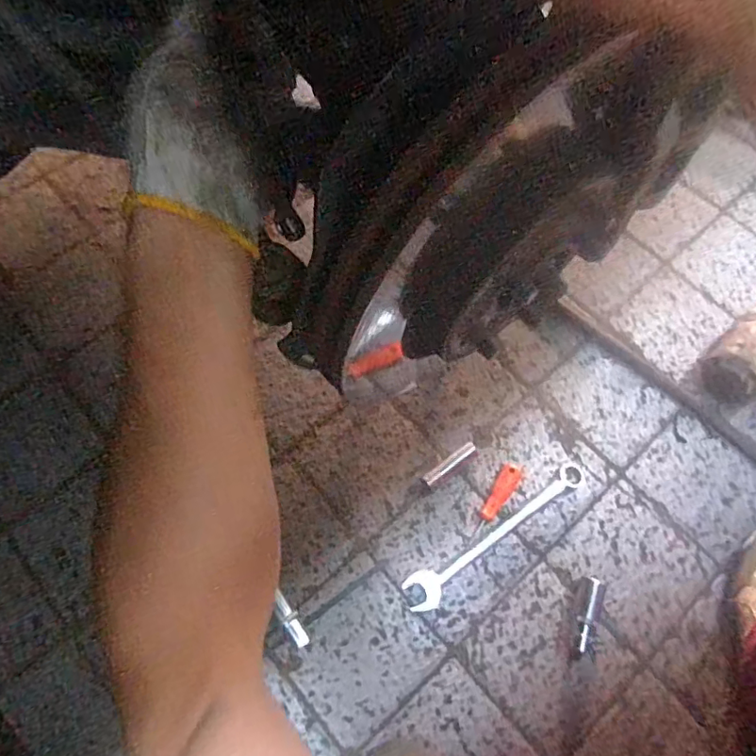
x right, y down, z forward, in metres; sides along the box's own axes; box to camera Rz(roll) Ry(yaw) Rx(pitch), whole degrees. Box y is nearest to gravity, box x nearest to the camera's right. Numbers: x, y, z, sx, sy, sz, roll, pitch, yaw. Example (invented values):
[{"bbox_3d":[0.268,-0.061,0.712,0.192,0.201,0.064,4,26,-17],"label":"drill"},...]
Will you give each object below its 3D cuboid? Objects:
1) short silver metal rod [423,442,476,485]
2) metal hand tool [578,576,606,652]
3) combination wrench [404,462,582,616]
[{"bbox_3d":[0.091,0.109,0.705,0.079,0.015,0.015,-35,71,-15],"label":"short silver metal rod"},{"bbox_3d":[0.242,0.268,0.630,0.030,0.029,0.081,17,67,7],"label":"metal hand tool"},{"bbox_3d":[0.150,0.190,0.674,0.269,0.006,0.041,-31,70,-13],"label":"combination wrench"}]

